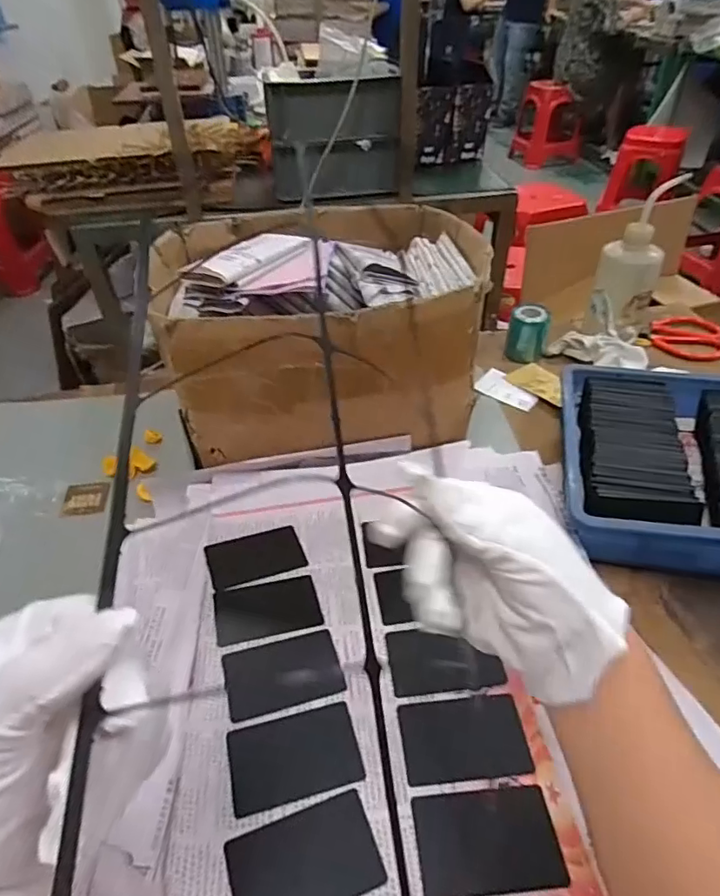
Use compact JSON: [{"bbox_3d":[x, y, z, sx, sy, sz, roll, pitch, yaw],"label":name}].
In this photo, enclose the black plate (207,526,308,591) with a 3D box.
[{"bbox_3d":[-0.096,0.099,0.501,0.083,0.004,0.054,-13,40,-19],"label":"black plate"}]

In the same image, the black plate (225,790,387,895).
[{"bbox_3d":[-0.032,0.245,0.320,0.084,0.004,0.054,-12,36,-18],"label":"black plate"}]

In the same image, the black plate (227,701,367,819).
[{"bbox_3d":[-0.044,0.208,0.367,0.084,0.004,0.053,-8,40,-15],"label":"black plate"}]

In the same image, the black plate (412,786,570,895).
[{"bbox_3d":[0.078,0.240,0.332,0.084,0.004,0.052,-3,39,-4],"label":"black plate"}]

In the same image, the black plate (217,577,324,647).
[{"bbox_3d":[-0.077,0.135,0.456,0.083,0.004,0.054,-7,38,-16],"label":"black plate"}]

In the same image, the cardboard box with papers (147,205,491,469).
[{"bbox_3d":[-0.040,-0.135,0.599,0.327,0.177,0.259,-9,45,-9],"label":"cardboard box with papers"}]

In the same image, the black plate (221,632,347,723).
[{"bbox_3d":[-0.058,0.171,0.413,0.084,0.004,0.053,-8,39,-17],"label":"black plate"}]

